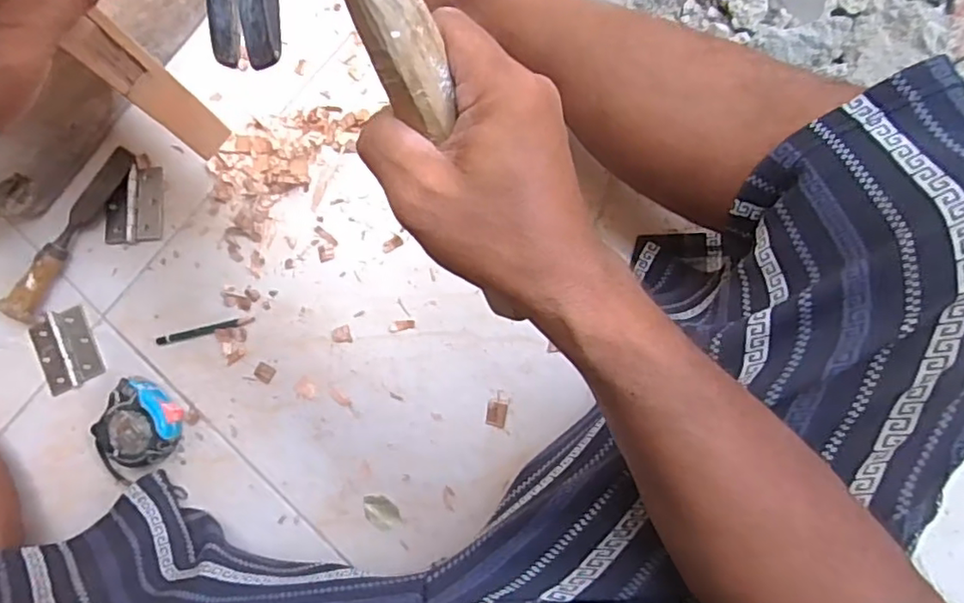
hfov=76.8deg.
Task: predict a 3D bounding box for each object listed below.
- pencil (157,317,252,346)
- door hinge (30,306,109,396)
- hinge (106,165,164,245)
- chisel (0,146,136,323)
[{"bbox_3d":[-0.269,0.029,0.592,0.096,0.006,0.009,-13,83,4],"label":"pencil"},{"bbox_3d":[-0.412,0.048,0.605,0.062,0.005,0.077,-20,83,4],"label":"door hinge"},{"bbox_3d":[-0.344,-0.096,0.603,0.057,0.005,0.077,1,85,6],"label":"hinge"},{"bbox_3d":[-0.412,-0.070,0.605,0.031,0.030,0.192,30,88,8],"label":"chisel"}]

